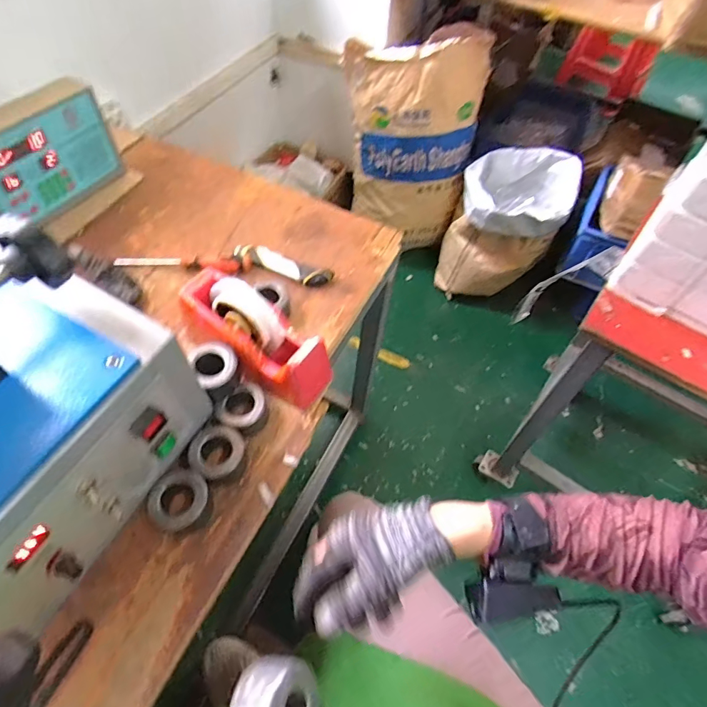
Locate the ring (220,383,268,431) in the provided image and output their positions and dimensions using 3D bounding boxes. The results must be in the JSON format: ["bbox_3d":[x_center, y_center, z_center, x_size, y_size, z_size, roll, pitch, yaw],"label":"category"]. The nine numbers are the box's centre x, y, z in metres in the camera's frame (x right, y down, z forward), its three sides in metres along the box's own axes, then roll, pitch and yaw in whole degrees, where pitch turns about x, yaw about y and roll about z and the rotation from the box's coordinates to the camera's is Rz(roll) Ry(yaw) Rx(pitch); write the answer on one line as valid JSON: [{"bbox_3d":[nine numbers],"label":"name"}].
[{"bbox_3d":[-0.136,0.070,0.550,0.049,0.034,0.055,5,57,-1],"label":"ring"}]

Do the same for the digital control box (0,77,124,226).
[{"bbox_3d":[-0.470,-0.303,0.678,0.047,0.144,0.227,32,60,16],"label":"digital control box"}]

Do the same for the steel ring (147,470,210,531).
[{"bbox_3d":[-0.187,0.161,0.483,0.059,0.035,0.057,-26,62,-20],"label":"steel ring"}]

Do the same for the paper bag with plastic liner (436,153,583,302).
[{"bbox_3d":[0.487,-0.406,1.469,0.316,0.402,0.349,27,59,13],"label":"paper bag with plastic liner"}]

